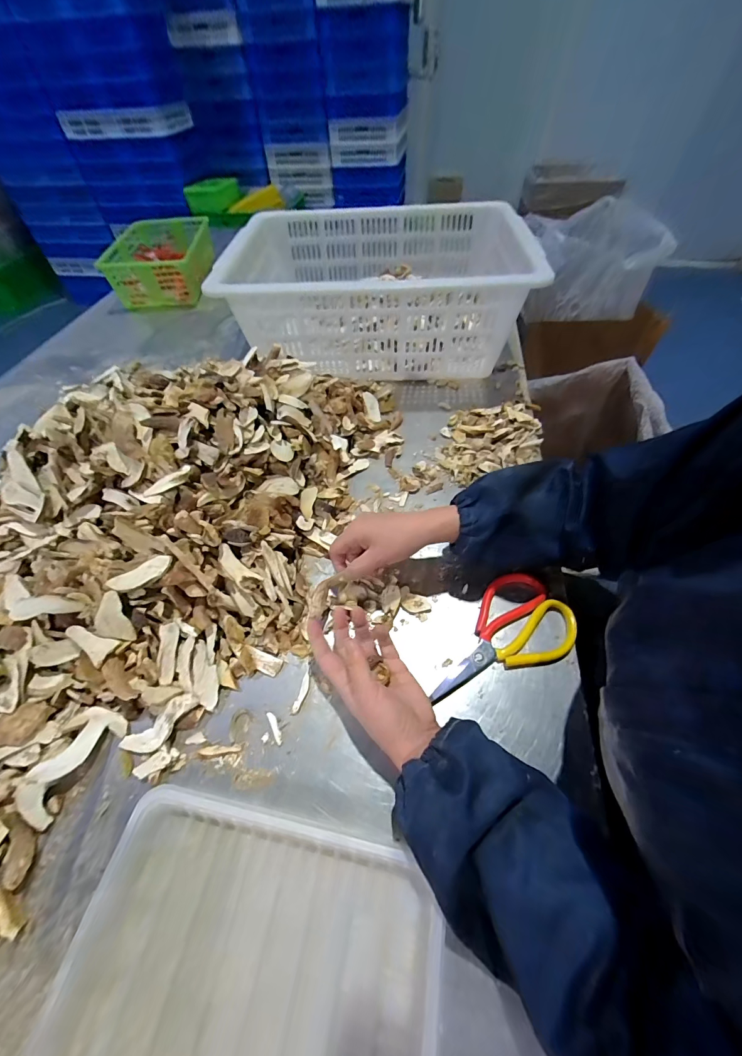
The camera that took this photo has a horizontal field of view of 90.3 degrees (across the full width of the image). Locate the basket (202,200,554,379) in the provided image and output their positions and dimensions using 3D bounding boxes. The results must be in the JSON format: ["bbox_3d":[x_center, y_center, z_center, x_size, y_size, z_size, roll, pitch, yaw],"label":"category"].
[{"bbox_3d":[0.022,-0.504,0.768,0.553,0.193,0.486,4,54,5],"label":"basket"}]

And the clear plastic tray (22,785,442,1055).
[{"bbox_3d":[-0.088,0.333,0.261,0.263,0.029,0.204,8,55,8],"label":"clear plastic tray"}]

